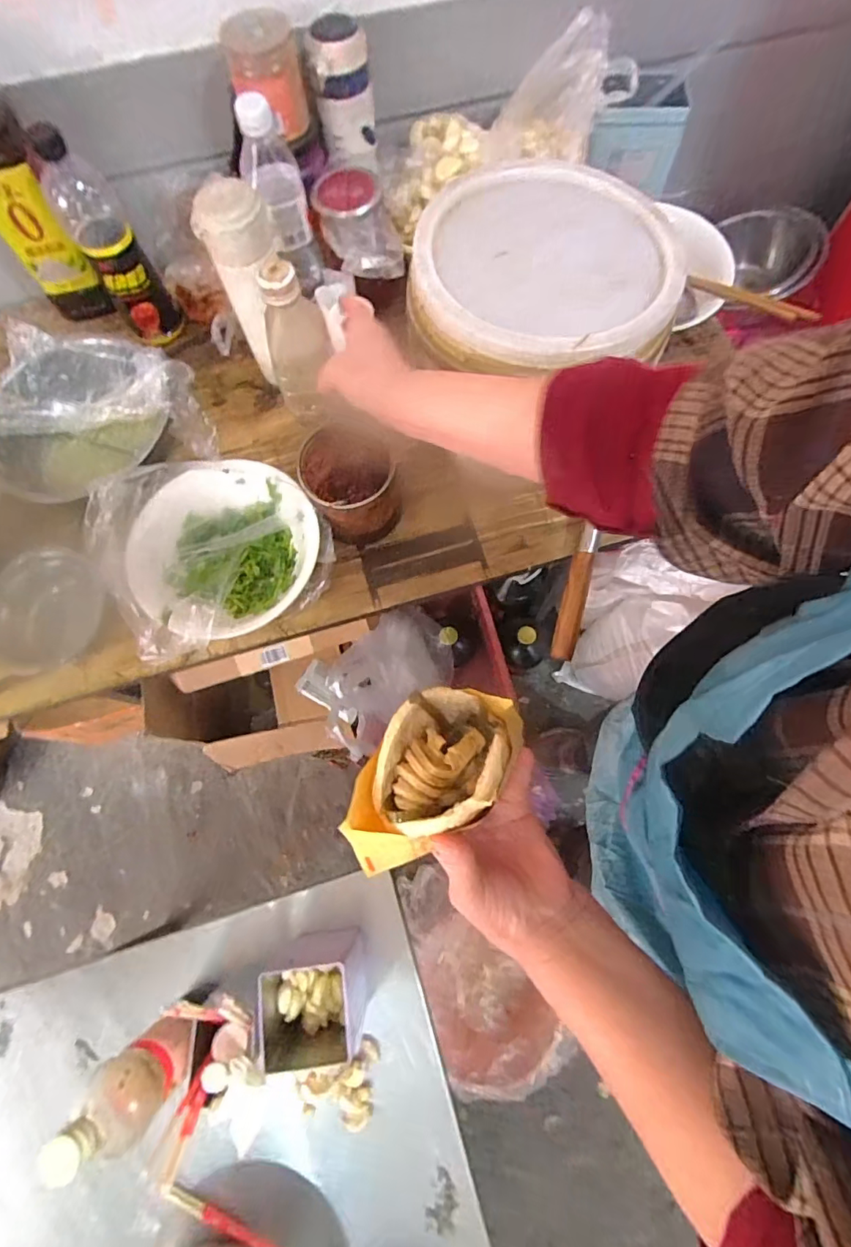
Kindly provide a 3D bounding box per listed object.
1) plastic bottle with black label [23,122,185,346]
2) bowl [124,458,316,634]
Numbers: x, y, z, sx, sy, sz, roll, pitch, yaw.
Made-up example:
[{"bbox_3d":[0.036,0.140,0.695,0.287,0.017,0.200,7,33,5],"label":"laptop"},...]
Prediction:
[{"bbox_3d":[-0.361,-0.432,0.578,0.065,0.214,0.065,-31,74,-7],"label":"plastic bottle with black label"},{"bbox_3d":[-0.210,-0.077,0.538,0.174,0.076,0.188,-1,72,2],"label":"bowl"}]

